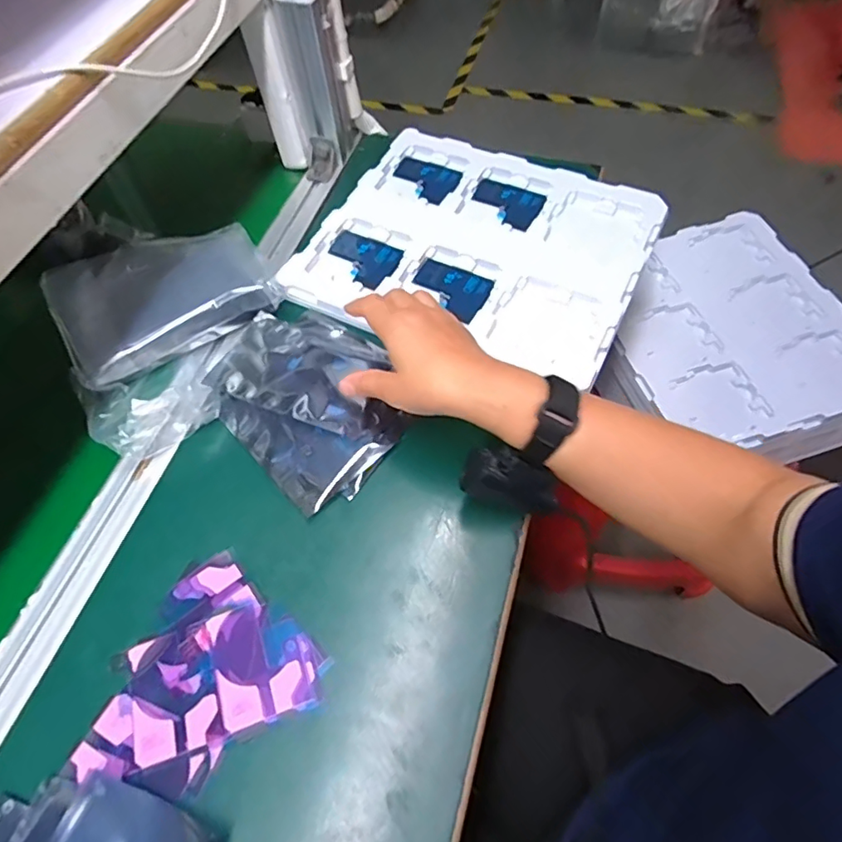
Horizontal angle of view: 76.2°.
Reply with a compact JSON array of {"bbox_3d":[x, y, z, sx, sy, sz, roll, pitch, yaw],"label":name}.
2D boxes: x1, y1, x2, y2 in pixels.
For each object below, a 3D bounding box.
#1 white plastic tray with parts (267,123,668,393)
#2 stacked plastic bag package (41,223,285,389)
[{"bbox_3d":[0.061,-0.183,0.550,0.311,0.014,0.280,24,64,13],"label":"white plastic tray with parts"},{"bbox_3d":[-0.241,-0.124,0.507,0.187,0.033,0.124,-28,64,-14],"label":"stacked plastic bag package"}]

